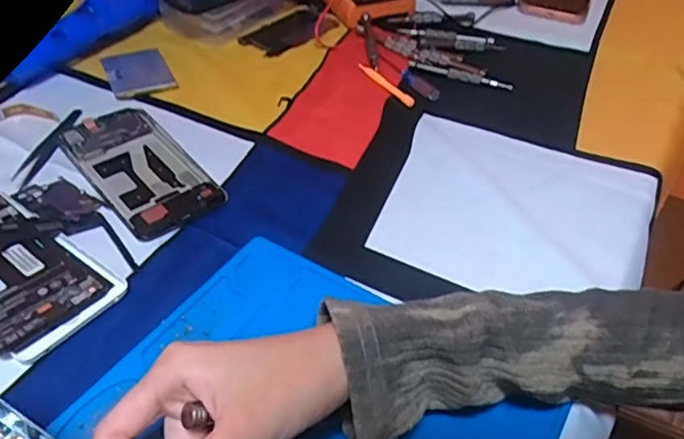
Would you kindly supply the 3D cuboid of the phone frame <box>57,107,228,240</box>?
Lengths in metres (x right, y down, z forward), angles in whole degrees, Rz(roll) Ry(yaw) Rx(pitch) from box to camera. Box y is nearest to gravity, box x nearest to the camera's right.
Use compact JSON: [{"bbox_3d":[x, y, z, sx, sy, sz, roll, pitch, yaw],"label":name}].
[{"bbox_3d":[-0.159,-0.042,0.475,0.073,0.013,0.155,-29,51,-29],"label":"phone frame"}]

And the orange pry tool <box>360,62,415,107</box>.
[{"bbox_3d":[0.042,-0.131,0.588,0.013,0.005,0.083,-26,49,-27],"label":"orange pry tool"}]

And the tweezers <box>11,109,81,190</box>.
[{"bbox_3d":[-0.241,-0.062,0.499,0.016,0.008,0.108,6,43,6],"label":"tweezers"}]

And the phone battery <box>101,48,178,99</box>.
[{"bbox_3d":[-0.195,-0.143,0.583,0.056,0.004,0.080,-19,46,-20],"label":"phone battery"}]

